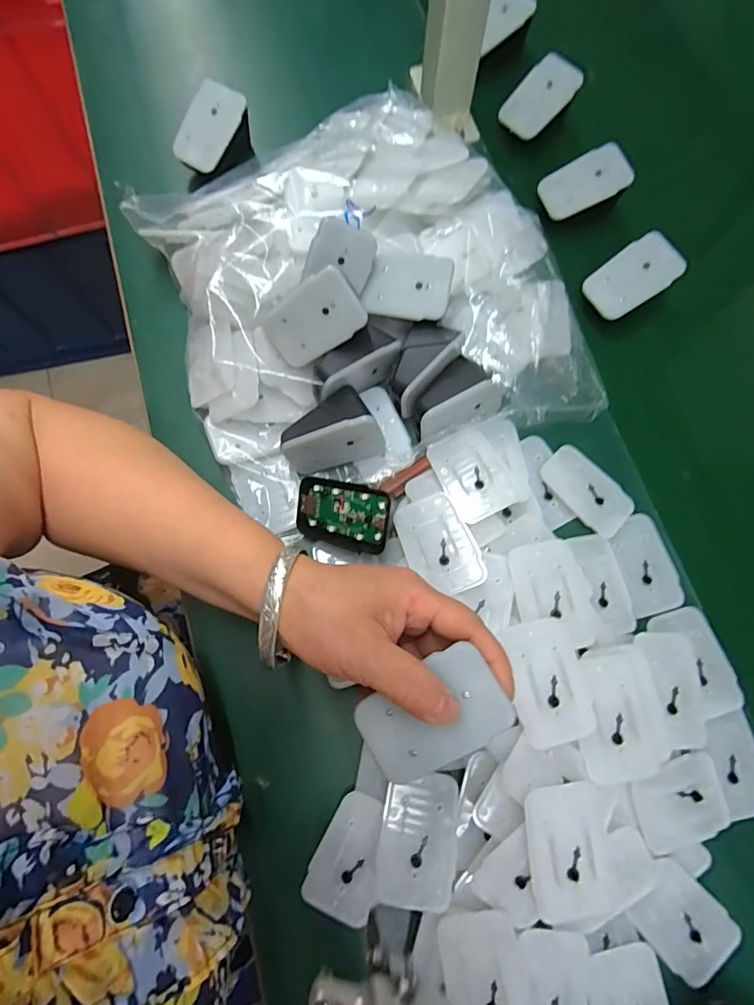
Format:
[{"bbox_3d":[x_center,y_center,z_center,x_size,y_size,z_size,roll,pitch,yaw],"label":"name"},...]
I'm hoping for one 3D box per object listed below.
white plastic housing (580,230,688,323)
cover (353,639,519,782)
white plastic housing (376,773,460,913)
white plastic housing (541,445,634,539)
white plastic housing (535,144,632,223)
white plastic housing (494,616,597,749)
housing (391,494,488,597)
[{"bbox_3d":[0.209,-0.184,0.399,0.070,0.007,0.044,-34,85,13],"label":"white plastic housing"},{"bbox_3d":[0.026,0.101,0.232,0.068,0.004,0.044,-36,76,7],"label":"cover"},{"bbox_3d":[0.027,0.205,0.297,0.048,0.011,0.067,5,75,0],"label":"white plastic housing"},{"bbox_3d":[0.157,-0.009,0.366,0.040,0.007,0.069,-40,80,-11],"label":"white plastic housing"},{"bbox_3d":[0.178,-0.275,0.421,0.069,0.005,0.041,-22,91,22],"label":"white plastic housing"},{"bbox_3d":[0.104,0.108,0.298,0.045,0.006,0.070,-13,76,-5],"label":"white plastic housing"},{"bbox_3d":[0.041,0.028,0.328,0.045,0.004,0.068,-21,65,-1],"label":"housing"}]

